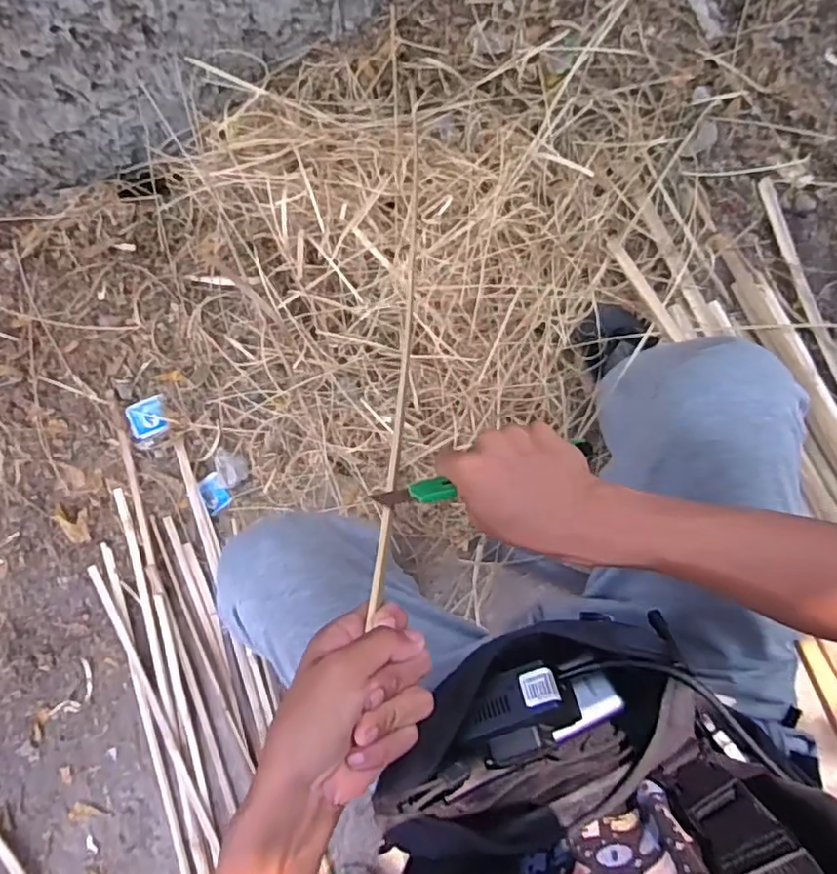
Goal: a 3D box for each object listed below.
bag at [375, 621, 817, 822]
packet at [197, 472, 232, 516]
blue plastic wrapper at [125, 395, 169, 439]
[{"bbox_3d":[0.080,0.191,0.434,0.208,0.111,0.112,-24,80,3],"label":"bag"},{"bbox_3d":[-0.340,0.094,1.032,0.047,0.004,0.060,-35,79,1],"label":"packet"},{"bbox_3d":[-0.448,-0.033,1.028,0.064,0.009,0.059,-21,84,2],"label":"blue plastic wrapper"}]

